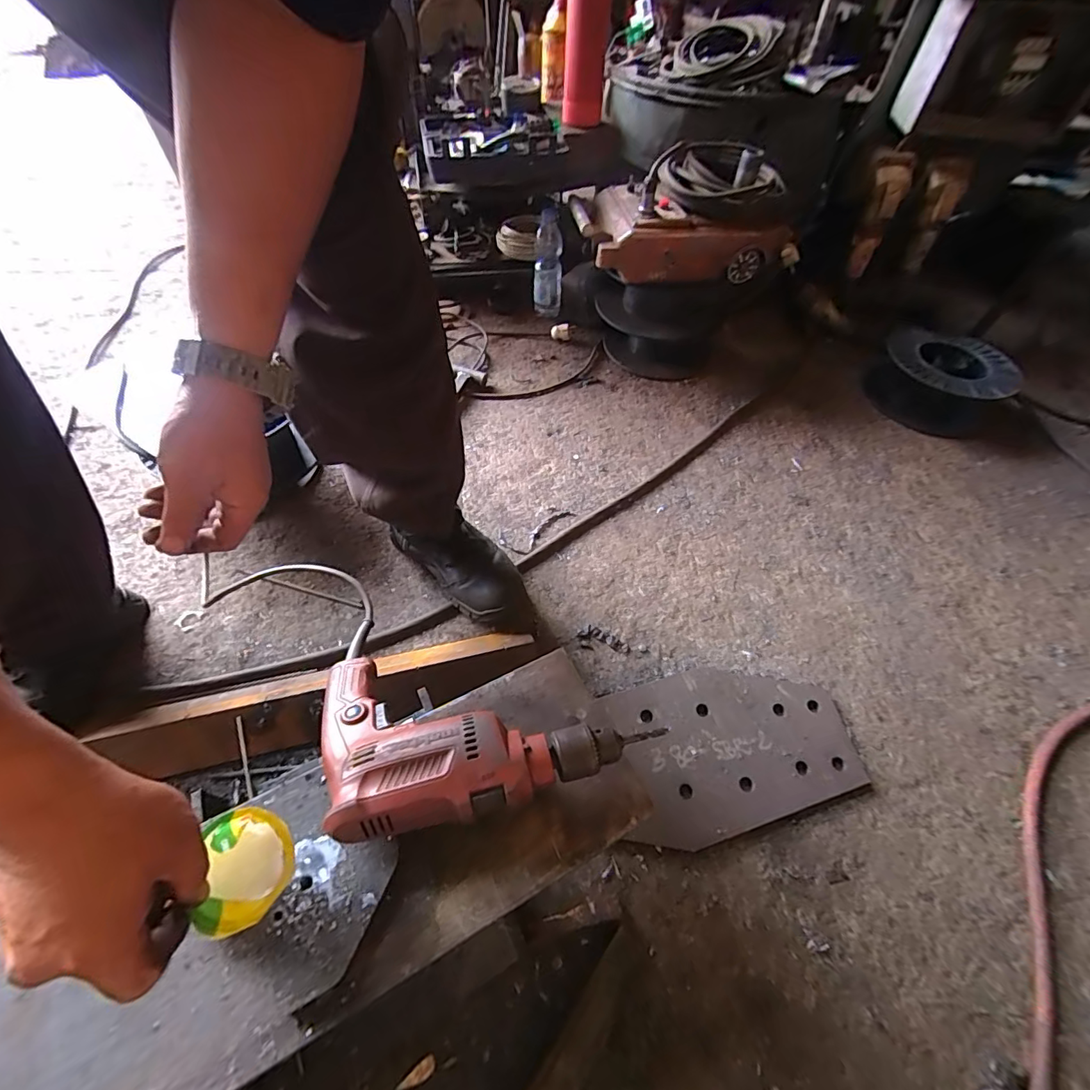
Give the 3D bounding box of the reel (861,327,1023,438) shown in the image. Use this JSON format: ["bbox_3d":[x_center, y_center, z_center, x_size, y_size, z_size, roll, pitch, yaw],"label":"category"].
[{"bbox_3d":[0.851,-0.352,1.073,0.257,0.119,0.249,35,59,22],"label":"reel"}]

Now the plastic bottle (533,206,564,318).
[{"bbox_3d":[0.008,-0.706,1.232,0.069,0.238,0.054,0,53,-1],"label":"plastic bottle"}]

